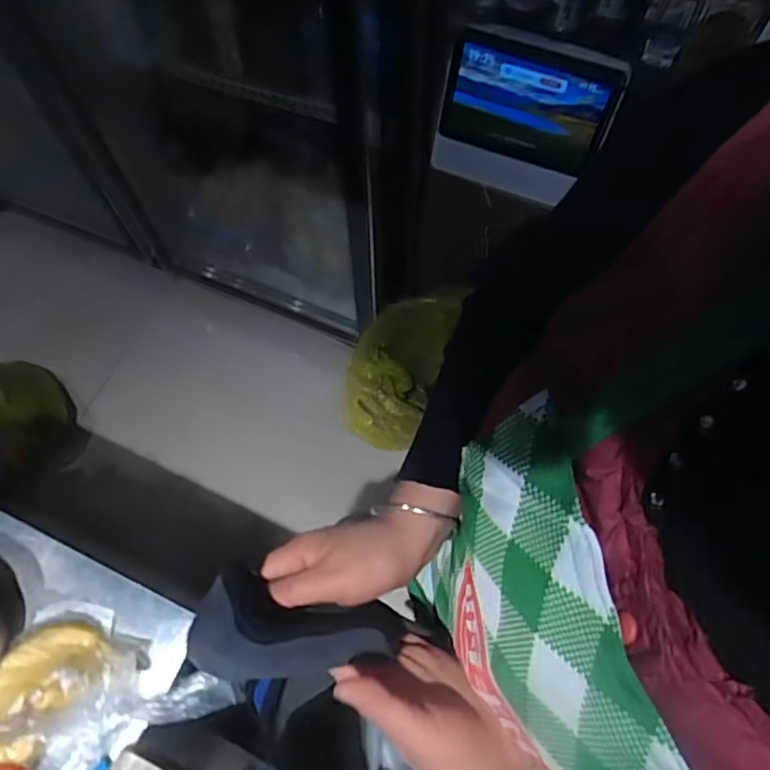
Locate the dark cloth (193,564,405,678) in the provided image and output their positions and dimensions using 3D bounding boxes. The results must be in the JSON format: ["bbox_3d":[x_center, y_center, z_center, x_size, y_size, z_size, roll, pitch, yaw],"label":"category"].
[{"bbox_3d":[-0.053,0.153,0.400,0.130,0.029,0.060,9,67,-14],"label":"dark cloth"}]

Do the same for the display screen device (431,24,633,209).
[{"bbox_3d":[0.198,-0.386,0.931,0.242,0.248,0.029,22,58,8],"label":"display screen device"}]

